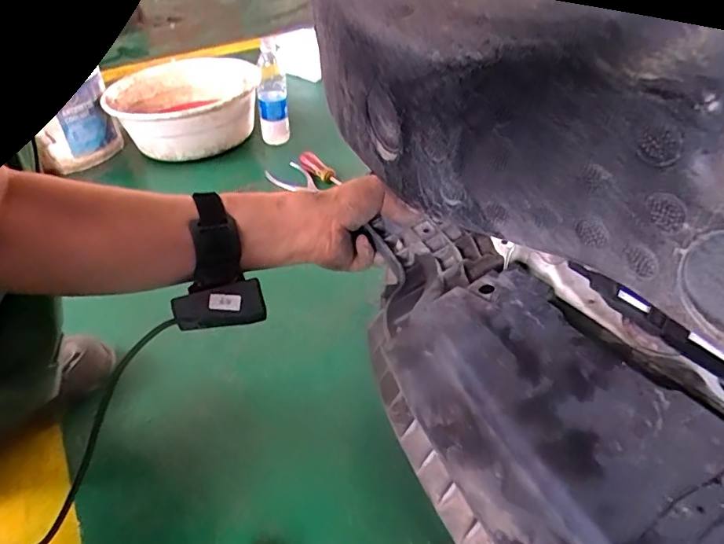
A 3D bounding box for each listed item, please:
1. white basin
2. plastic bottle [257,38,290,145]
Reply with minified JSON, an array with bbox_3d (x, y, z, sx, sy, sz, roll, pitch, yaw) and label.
[{"bbox_3d":[-0.416,-0.390,1.238,0.307,0.129,0.367,-14,39,-10],"label":"white basin"},{"bbox_3d":[-0.205,-0.395,1.159,0.073,0.208,0.072,-11,39,-6],"label":"plastic bottle"}]

